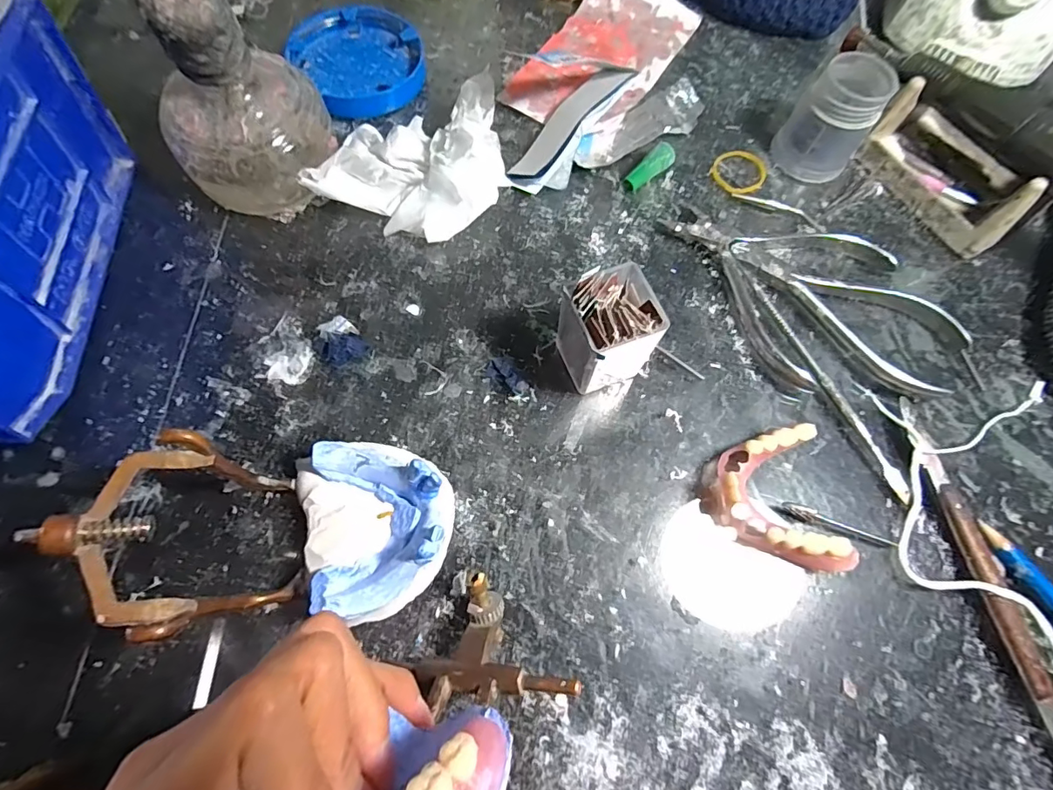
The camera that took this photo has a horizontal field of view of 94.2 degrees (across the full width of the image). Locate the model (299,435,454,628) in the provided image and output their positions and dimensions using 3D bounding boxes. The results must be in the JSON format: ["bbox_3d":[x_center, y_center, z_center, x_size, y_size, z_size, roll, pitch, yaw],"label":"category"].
[{"bbox_3d":[-0.060,0.050,0.195,0.057,0.032,0.069,-15,71,-8],"label":"model"}]

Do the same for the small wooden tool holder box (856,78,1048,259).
[{"bbox_3d":[0.244,-0.131,0.276,0.050,0.041,0.095,-27,73,-12],"label":"small wooden tool holder box"}]

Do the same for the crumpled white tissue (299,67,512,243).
[{"bbox_3d":[-0.055,-0.130,0.260,0.090,0.038,0.090,19,70,4],"label":"crumpled white tissue"}]

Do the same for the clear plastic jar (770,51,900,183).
[{"bbox_3d":[0.173,-0.154,0.276,0.040,0.049,0.039,1,69,-3],"label":"clear plastic jar"}]

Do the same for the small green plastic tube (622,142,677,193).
[{"bbox_3d":[0.070,-0.130,0.279,0.033,0.008,0.011,-41,76,-3],"label":"small green plastic tube"}]

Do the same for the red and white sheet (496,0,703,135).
[{"bbox_3d":[0.050,-0.221,0.309,0.074,0.022,0.138,31,71,8],"label":"red and white sheet"}]

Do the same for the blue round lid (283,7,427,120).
[{"bbox_3d":[-0.101,-0.205,0.299,0.073,0.016,0.073,1,69,-3],"label":"blue round lid"}]

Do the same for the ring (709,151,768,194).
[{"bbox_3d":[0.127,-0.135,0.291,0.032,0.004,0.035,1,69,-3],"label":"ring"}]

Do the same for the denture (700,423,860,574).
[{"bbox_3d":[0.105,0.047,0.213,0.053,0.018,0.060,-7,70,-6],"label":"denture"}]

